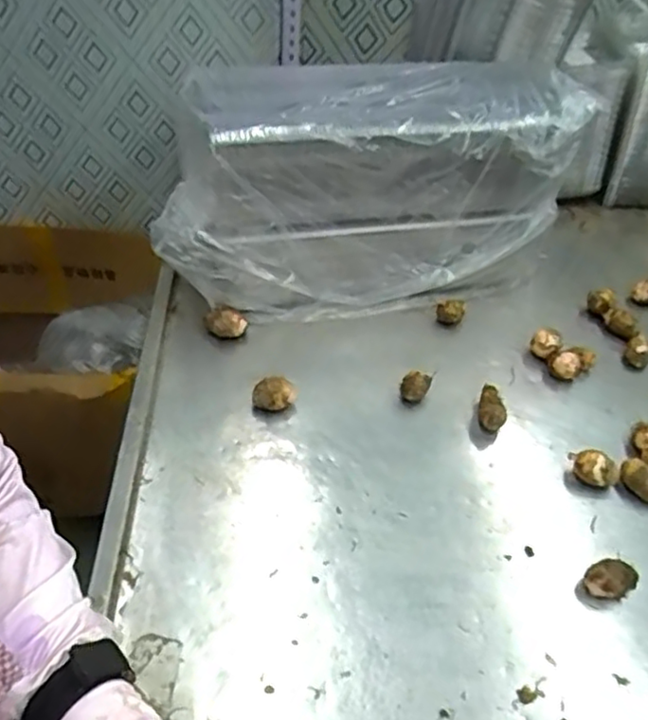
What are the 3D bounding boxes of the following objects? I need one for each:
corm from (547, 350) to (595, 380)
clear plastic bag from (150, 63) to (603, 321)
[{"bbox_3d":[0.324,0.001,0.852,0.063,0.040,0.033,-25,53,-26],"label":"corm"},{"bbox_3d":[0.042,-0.208,0.866,0.508,0.289,0.190,-10,49,-15],"label":"clear plastic bag"}]

